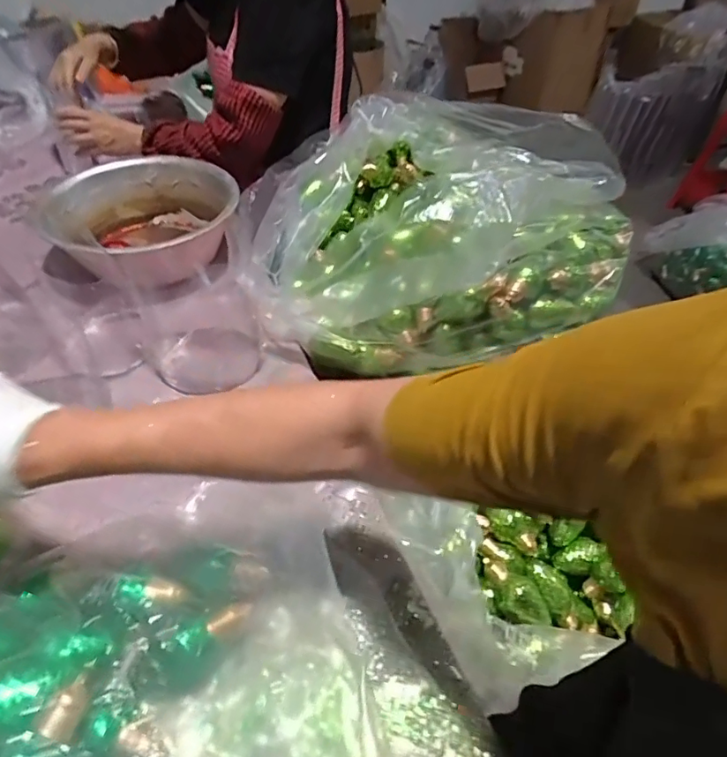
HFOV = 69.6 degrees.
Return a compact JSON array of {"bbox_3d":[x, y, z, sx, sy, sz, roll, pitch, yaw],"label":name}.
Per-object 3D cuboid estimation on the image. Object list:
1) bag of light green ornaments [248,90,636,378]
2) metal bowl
[{"bbox_3d":[0.097,-0.281,0.807,0.548,0.237,0.503,-6,46,-9],"label":"bag of light green ornaments"},{"bbox_3d":[-0.331,-0.230,0.799,0.267,0.101,0.275,2,46,-2],"label":"metal bowl"}]

